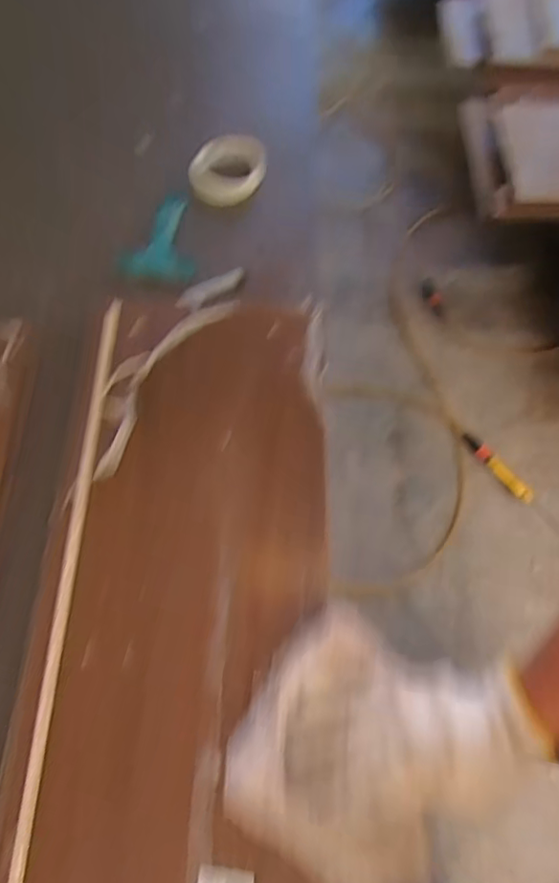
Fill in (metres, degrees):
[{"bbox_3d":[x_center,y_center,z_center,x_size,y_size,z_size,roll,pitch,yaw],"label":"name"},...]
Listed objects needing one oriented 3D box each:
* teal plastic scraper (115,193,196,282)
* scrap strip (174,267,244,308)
[{"bbox_3d":[-0.154,-0.257,0.727,0.097,0.033,0.111,3,65,-1],"label":"teal plastic scraper"},{"bbox_3d":[-0.081,-0.186,0.706,0.092,0.021,0.023,-27,69,-14],"label":"scrap strip"}]

